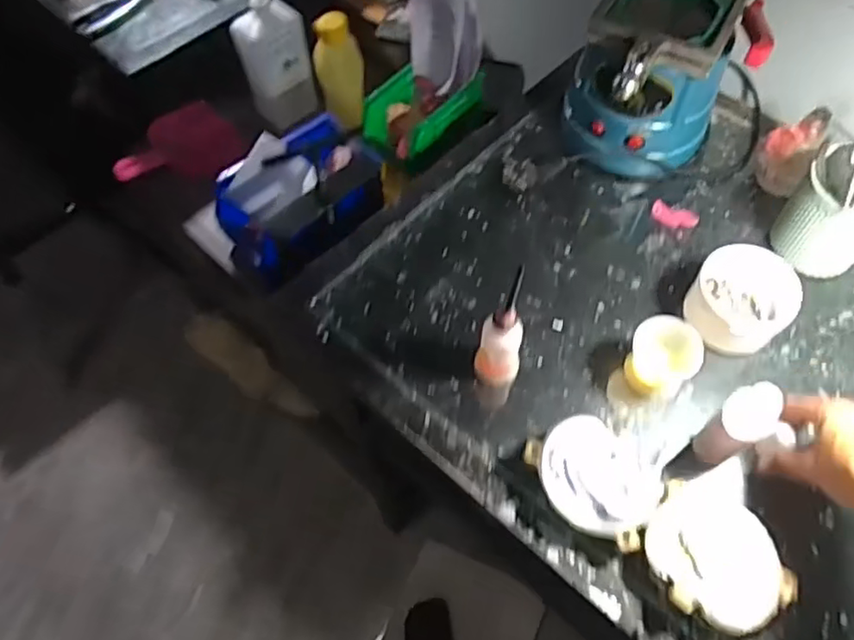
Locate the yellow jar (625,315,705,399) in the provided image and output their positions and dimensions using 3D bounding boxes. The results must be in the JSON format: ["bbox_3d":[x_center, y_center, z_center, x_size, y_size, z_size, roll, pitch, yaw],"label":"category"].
[{"bbox_3d":[0.227,0.036,0.599,0.063,0.057,0.059,36,67,19],"label":"yellow jar"}]

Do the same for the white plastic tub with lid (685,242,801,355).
[{"bbox_3d":[0.320,-0.020,0.636,0.095,0.044,0.109,37,66,20],"label":"white plastic tub with lid"}]

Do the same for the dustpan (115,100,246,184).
[{"bbox_3d":[-0.412,-0.278,1.032,0.051,0.155,0.234,29,64,17],"label":"dustpan"}]

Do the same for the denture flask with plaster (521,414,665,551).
[{"bbox_3d":[0.150,0.140,0.556,0.114,0.036,0.100,38,68,20],"label":"denture flask with plaster"}]

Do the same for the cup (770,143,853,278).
[{"bbox_3d":[0.428,-0.115,0.636,0.110,0.132,0.094,-38,66,-19],"label":"cup"}]

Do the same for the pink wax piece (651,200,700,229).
[{"bbox_3d":[0.286,-0.121,0.713,0.051,0.013,0.031,14,61,9],"label":"pink wax piece"}]

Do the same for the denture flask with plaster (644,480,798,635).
[{"bbox_3d":[0.237,0.196,0.519,0.101,0.036,0.114,-19,61,-10],"label":"denture flask with plaster"}]

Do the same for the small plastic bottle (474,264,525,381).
[{"bbox_3d":[0.065,0.013,0.553,0.041,0.169,0.038,6,60,5],"label":"small plastic bottle"}]

